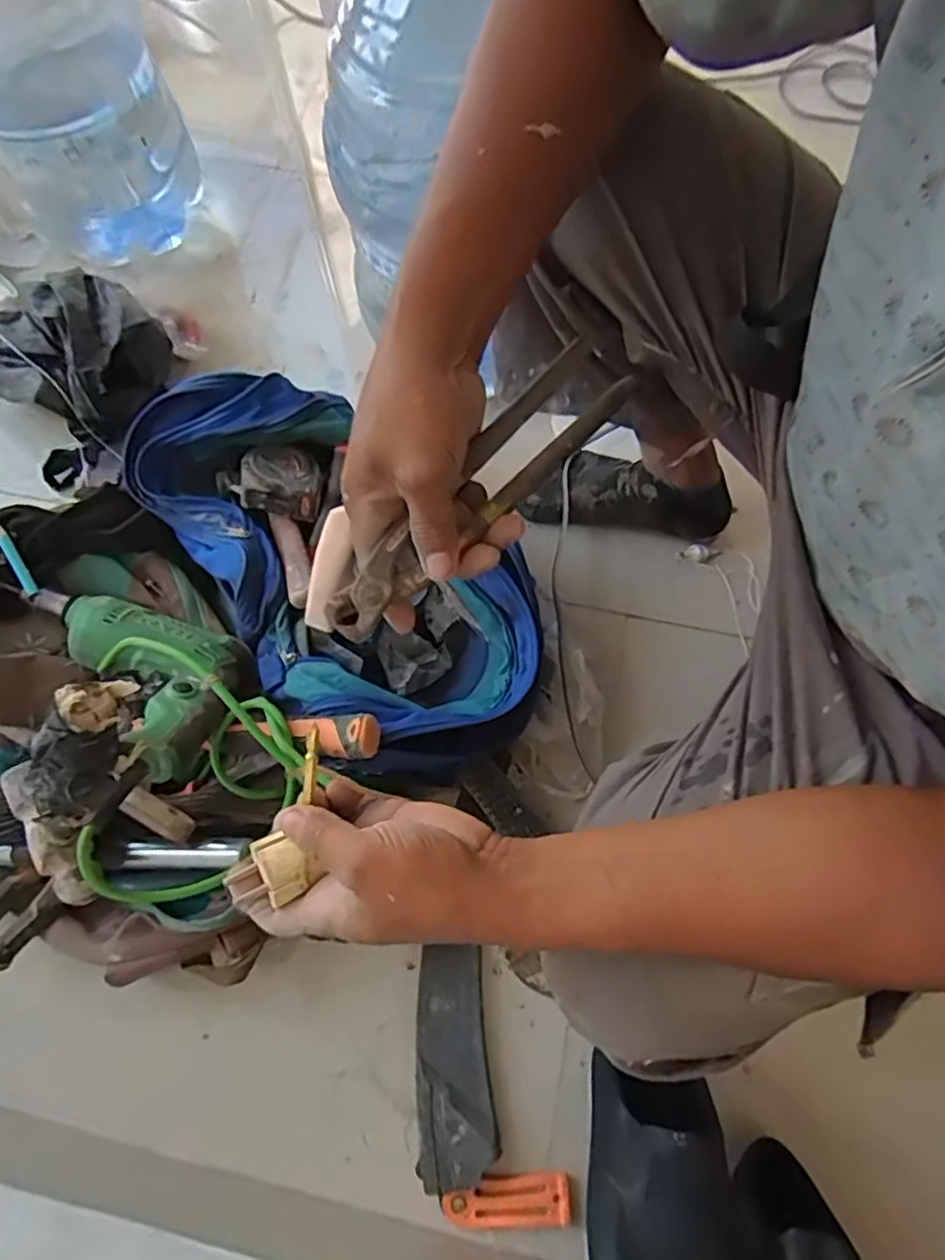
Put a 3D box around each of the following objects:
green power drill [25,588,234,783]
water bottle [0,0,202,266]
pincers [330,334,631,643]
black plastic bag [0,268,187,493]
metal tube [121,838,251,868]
[{"bbox_3d":[-0.274,0.023,0.572,0.106,0.096,0.250,-41,57,-13],"label":"green power drill"},{"bbox_3d":[-0.477,-0.643,0.716,0.223,0.457,0.180,-26,72,-8],"label":"water bottle"},{"bbox_3d":[0.002,-0.080,0.372,0.216,0.015,0.047,-43,75,-7],"label":"pincers"},{"bbox_3d":[-0.460,-0.301,0.770,0.208,0.116,0.177,-35,73,-11],"label":"black plastic bag"},{"bbox_3d":[-0.238,0.185,0.548,0.109,0.022,0.020,-1,70,0],"label":"metal tube"}]

